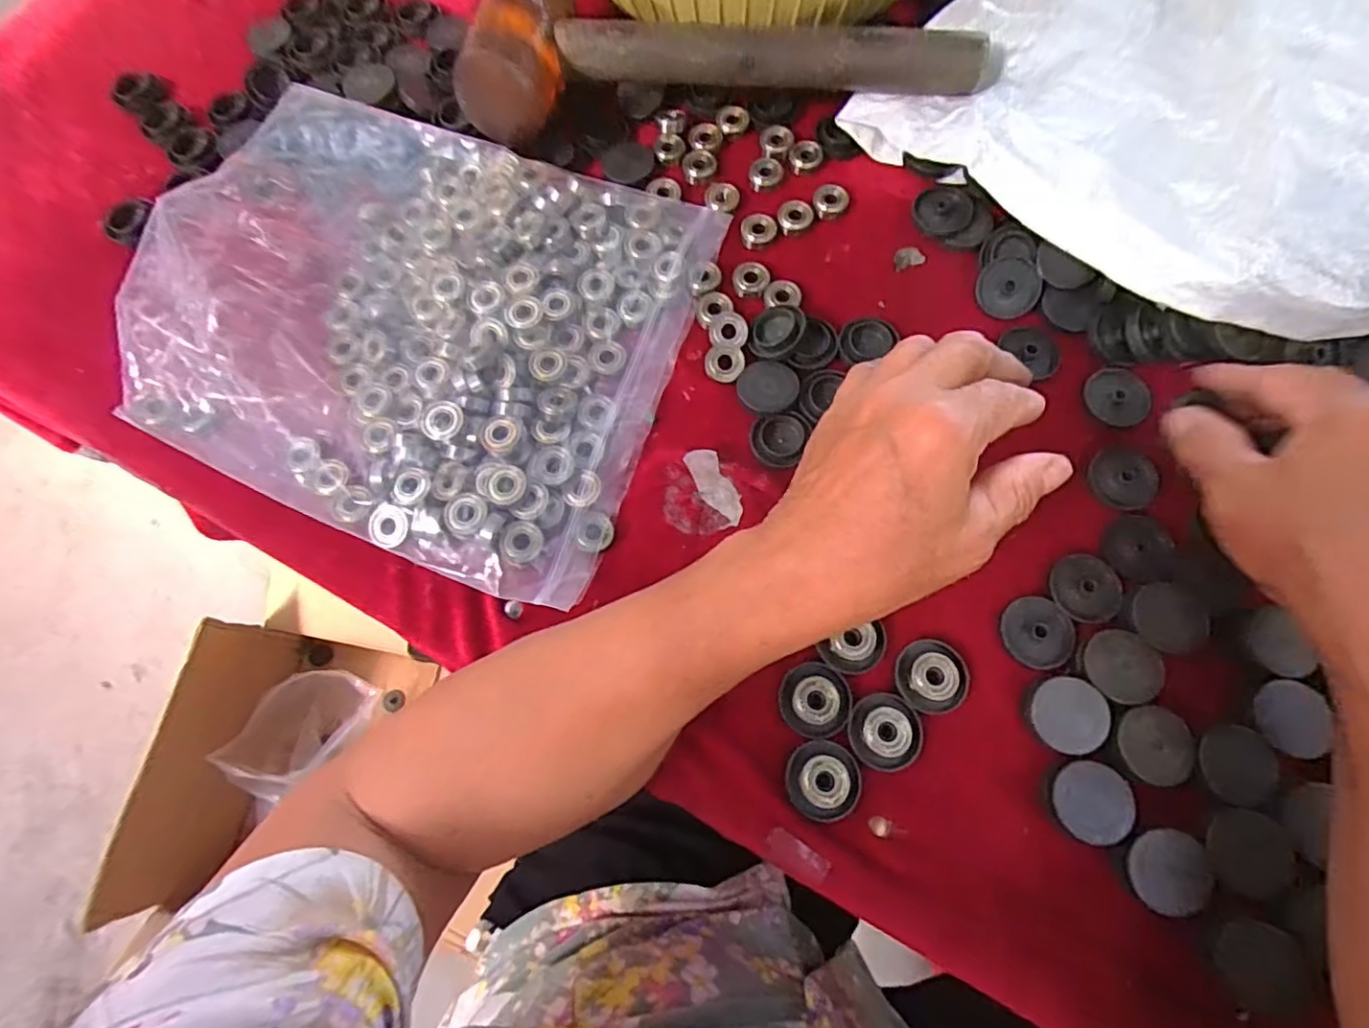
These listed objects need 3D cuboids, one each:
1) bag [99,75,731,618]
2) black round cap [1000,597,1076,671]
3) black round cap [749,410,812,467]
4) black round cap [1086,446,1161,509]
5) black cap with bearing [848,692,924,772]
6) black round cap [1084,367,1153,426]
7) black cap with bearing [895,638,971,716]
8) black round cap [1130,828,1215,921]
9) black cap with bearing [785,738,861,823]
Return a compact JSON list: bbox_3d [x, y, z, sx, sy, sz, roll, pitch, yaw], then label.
[{"bbox_3d":[-0.145,-0.109,0.336,0.278,0.039,0.249,18,72,5],"label":"bag"},{"bbox_3d":[0.171,0.057,0.295,0.032,0.004,0.033,0,71,-1],"label":"black round cap"},{"bbox_3d":[0.050,-0.041,0.328,0.027,0.008,0.031,22,73,7],"label":"black round cap"},{"bbox_3d":[0.228,-0.019,0.317,0.031,0.007,0.032,0,71,-1],"label":"black round cap"},{"bbox_3d":[0.093,0.100,0.281,0.033,0.008,0.033,0,71,-1],"label":"black cap with bearing"},{"bbox_3d":[0.235,-0.064,0.331,0.031,0.004,0.033,8,72,2],"label":"black round cap"},{"bbox_3d":[0.118,0.077,0.288,0.032,0.008,0.034,0,71,-1],"label":"black cap with bearing"},{"bbox_3d":[0.203,0.150,0.255,0.030,0.006,0.032,0,71,-1],"label":"black round cap"},{"bbox_3d":[0.063,0.121,0.277,0.033,0.013,0.032,0,71,-1],"label":"black cap with bearing"}]

